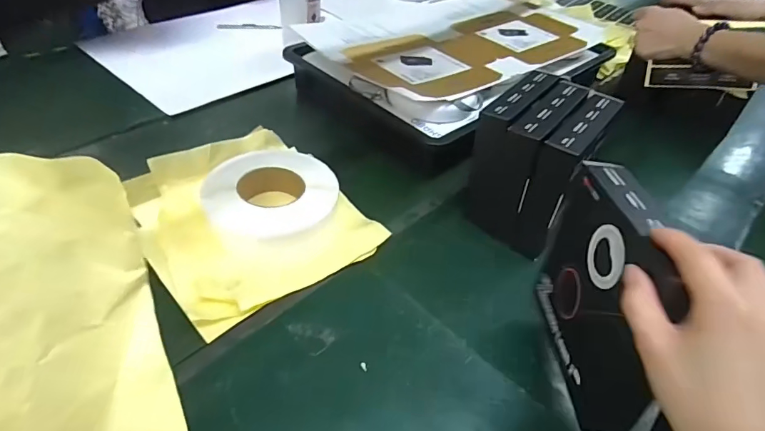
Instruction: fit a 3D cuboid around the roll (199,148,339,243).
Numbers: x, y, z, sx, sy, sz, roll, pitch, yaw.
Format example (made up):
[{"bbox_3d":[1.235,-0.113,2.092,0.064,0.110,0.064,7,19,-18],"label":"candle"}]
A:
[{"bbox_3d":[-0.136,-0.025,0.558,0.139,0.041,0.154,33,50,29],"label":"roll"}]

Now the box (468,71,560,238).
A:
[{"bbox_3d":[0.161,-0.090,0.572,0.043,0.143,0.150,25,46,22],"label":"box"}]

